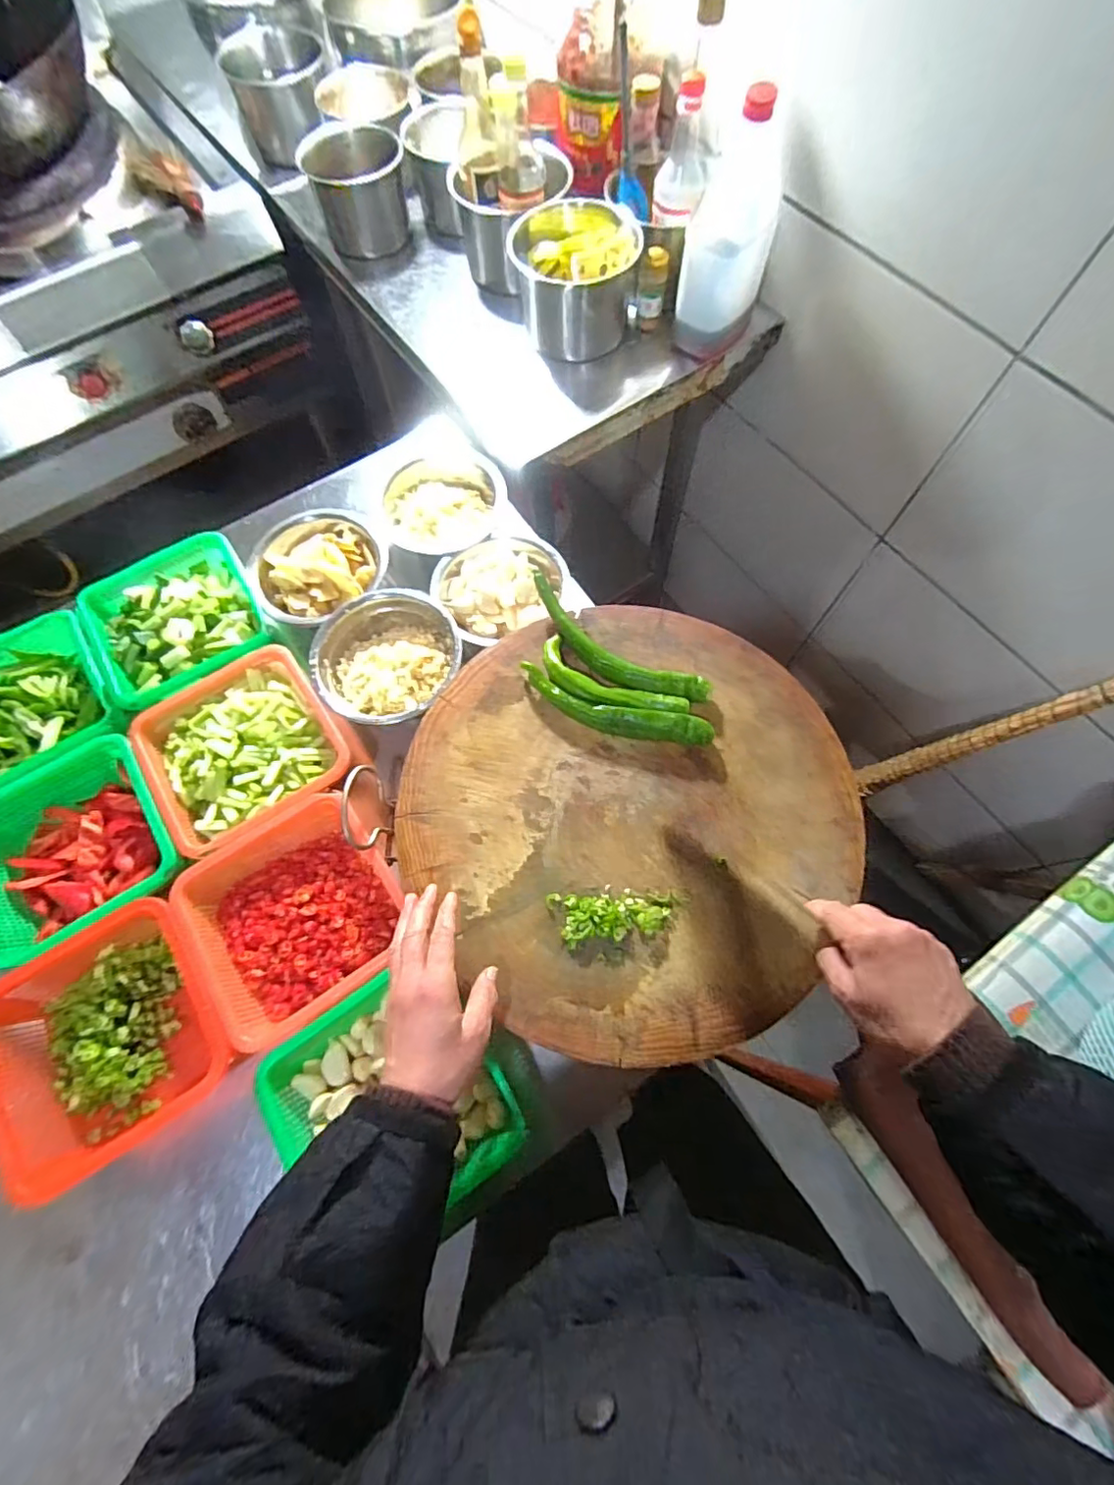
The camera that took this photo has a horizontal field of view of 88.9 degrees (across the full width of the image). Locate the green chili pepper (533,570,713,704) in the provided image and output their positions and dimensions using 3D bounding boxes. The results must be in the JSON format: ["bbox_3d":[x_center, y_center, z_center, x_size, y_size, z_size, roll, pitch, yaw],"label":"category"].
[{"bbox_3d":[0.052,-0.087,0.544,0.198,0.035,0.047,32,73,12],"label":"green chili pepper"}]

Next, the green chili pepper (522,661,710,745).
[{"bbox_3d":[0.051,-0.026,0.530,0.183,0.024,0.038,19,71,8],"label":"green chili pepper"}]

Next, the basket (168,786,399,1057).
[{"bbox_3d":[-0.234,0.155,0.523,0.174,0.059,0.177,-33,72,-11],"label":"basket"}]

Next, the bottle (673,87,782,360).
[{"bbox_3d":[0.223,-0.645,0.731,0.110,0.240,0.099,14,70,6],"label":"bottle"}]

